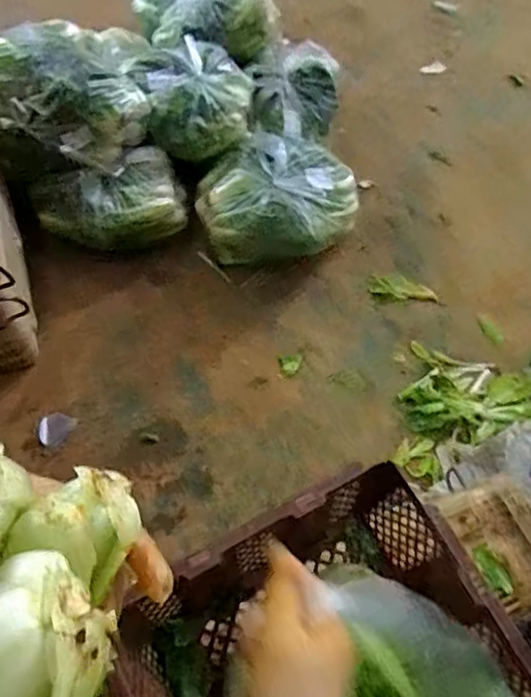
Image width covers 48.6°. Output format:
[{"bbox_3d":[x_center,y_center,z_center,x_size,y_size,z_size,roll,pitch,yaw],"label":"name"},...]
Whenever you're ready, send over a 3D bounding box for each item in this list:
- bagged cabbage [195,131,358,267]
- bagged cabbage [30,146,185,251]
[{"bbox_3d":[0.035,-0.364,1.430,0.396,0.183,0.259,-4,65,-3],"label":"bagged cabbage"},{"bbox_3d":[-0.370,-0.346,1.437,0.356,0.161,0.188,-23,68,-11],"label":"bagged cabbage"}]

